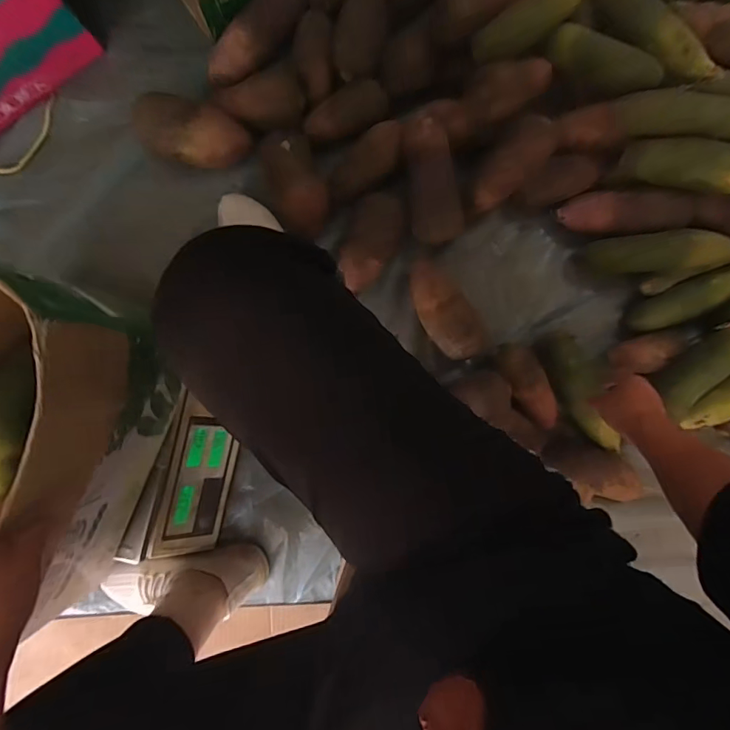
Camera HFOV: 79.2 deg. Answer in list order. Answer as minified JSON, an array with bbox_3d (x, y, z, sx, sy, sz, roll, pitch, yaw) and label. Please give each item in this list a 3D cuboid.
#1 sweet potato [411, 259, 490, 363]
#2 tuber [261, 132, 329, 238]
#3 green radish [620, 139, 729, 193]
[{"bbox_3d":[0.115,-0.080,0.640,0.071,0.059,0.155,-35,92,2],"label":"sweet potato"},{"bbox_3d":[-0.099,-0.261,0.626,0.076,0.054,0.143,-20,93,1],"label":"tuber"},{"bbox_3d":[0.455,-0.260,0.572,0.212,0.052,0.056,14,93,14],"label":"green radish"}]

